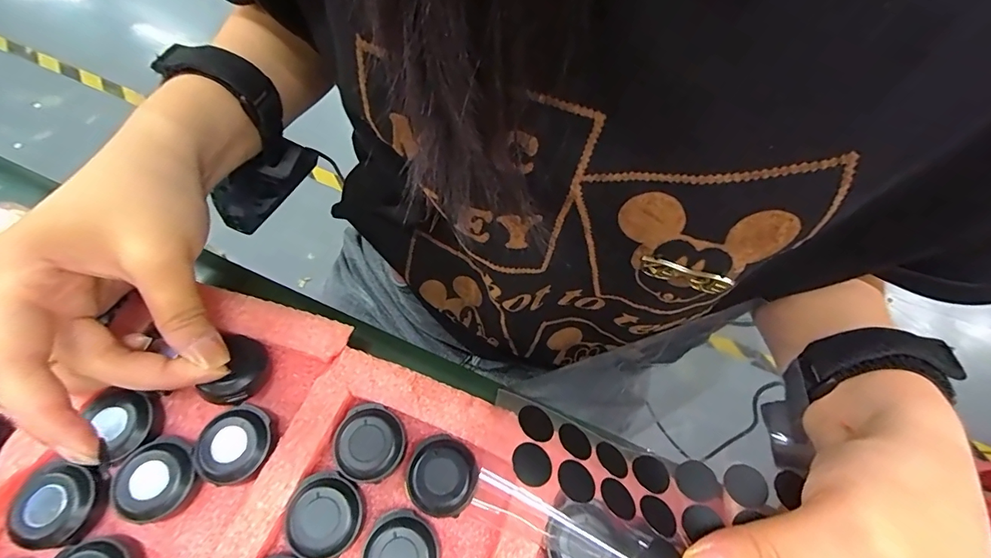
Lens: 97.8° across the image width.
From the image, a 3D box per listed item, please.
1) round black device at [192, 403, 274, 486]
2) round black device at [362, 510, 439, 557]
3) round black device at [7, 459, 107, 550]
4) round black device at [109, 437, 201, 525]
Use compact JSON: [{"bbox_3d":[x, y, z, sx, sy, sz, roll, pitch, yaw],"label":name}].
[{"bbox_3d":[-0.107,0.069,0.179,0.027,0.012,0.030,33,65,13],"label":"round black device"},{"bbox_3d":[-0.036,0.107,0.167,0.028,0.011,0.028,2,62,-3],"label":"round black device"},{"bbox_3d":[-0.168,0.086,0.166,0.027,0.011,0.028,2,62,-3],"label":"round black device"},{"bbox_3d":[-0.133,0.079,0.172,0.026,0.017,0.028,2,62,-3],"label":"round black device"}]

